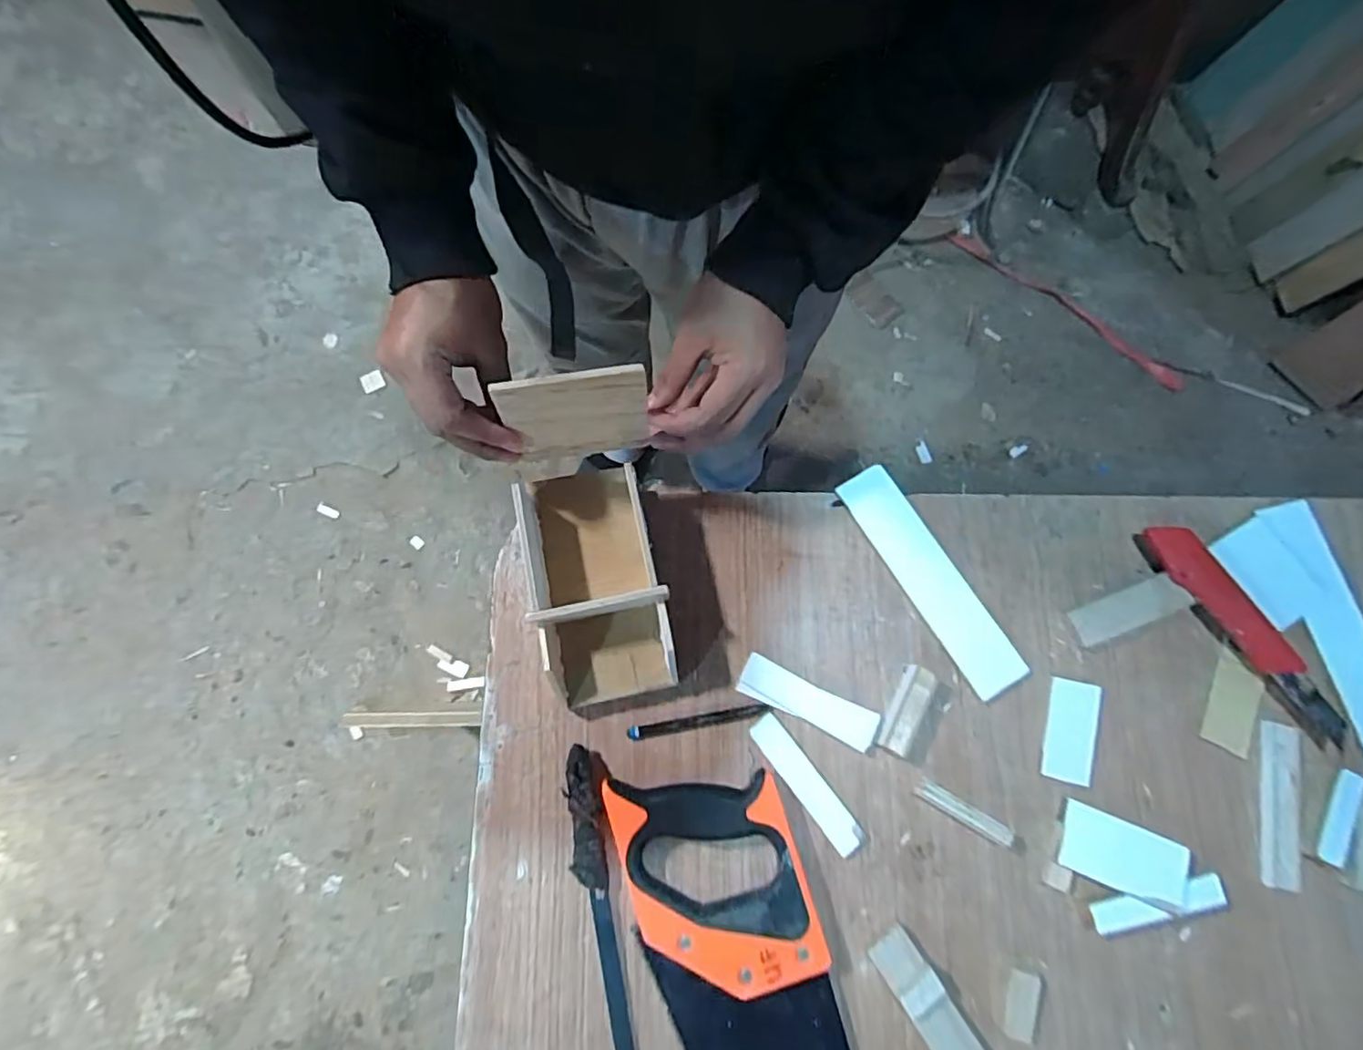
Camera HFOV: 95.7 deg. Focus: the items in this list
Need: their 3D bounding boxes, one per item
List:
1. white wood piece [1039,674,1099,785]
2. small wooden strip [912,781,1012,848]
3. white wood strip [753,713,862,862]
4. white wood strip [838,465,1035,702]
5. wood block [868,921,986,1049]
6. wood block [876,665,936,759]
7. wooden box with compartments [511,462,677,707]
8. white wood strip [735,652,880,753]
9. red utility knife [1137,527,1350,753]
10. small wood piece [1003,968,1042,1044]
[{"bbox_3d":[0.279,0.147,0.441,0.035,0.005,0.070,18,77,5],"label":"white wood piece"},{"bbox_3d":[0.193,0.196,0.420,0.063,0.008,0.013,27,79,19],"label":"small wooden strip"},{"bbox_3d":[0.087,0.180,0.432,0.023,0.004,0.105,-37,79,-8],"label":"white wood strip"},{"bbox_3d":[0.188,0.038,0.467,0.042,0.006,0.185,-31,78,-7],"label":"white wood strip"},{"bbox_3d":[0.158,0.307,0.390,0.028,0.015,0.094,-33,78,-7],"label":"wood block"},{"bbox_3d":[0.160,0.131,0.438,0.020,0.025,0.062,27,78,7],"label":"wood block"},{"bbox_3d":[-0.060,0.040,0.437,0.088,0.056,0.162,-15,76,-3],"label":"wooden box with compartments"},{"bbox_3d":[0.091,0.127,0.443,0.101,0.007,0.028,25,78,6],"label":"white wood strip"},{"bbox_3d":[0.410,0.073,0.449,0.031,0.023,0.179,-37,79,-8],"label":"red utility knife"},{"bbox_3d":[0.220,0.310,0.397,0.020,0.004,0.040,18,77,5],"label":"small wood piece"}]

